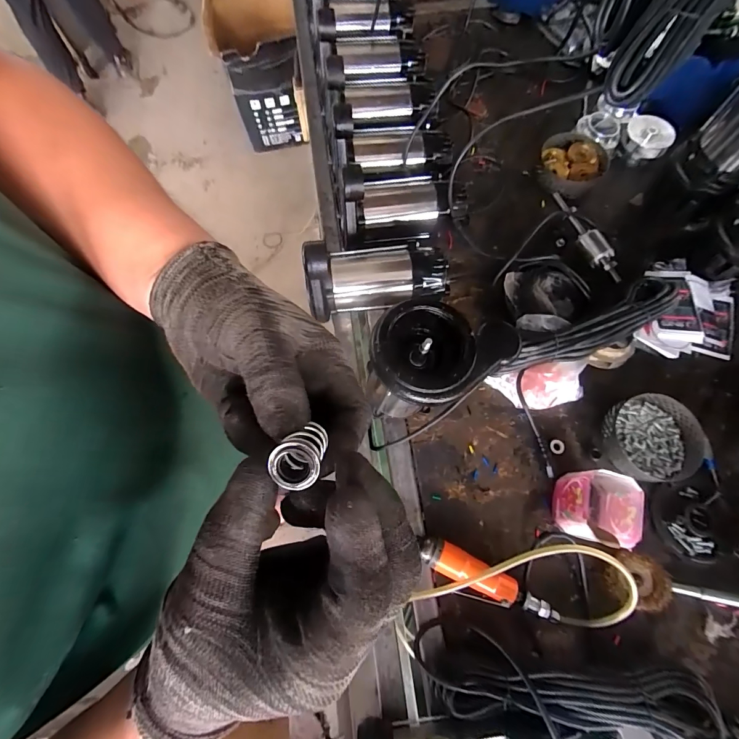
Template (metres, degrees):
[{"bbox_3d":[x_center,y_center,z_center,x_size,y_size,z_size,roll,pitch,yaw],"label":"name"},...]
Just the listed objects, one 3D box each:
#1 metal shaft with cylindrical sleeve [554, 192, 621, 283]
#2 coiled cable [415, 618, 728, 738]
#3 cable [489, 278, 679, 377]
[{"bbox_3d":[0.409,-0.259,0.729,0.034,0.038,0.216,-22,72,-6],"label":"metal shaft with cylindrical sleeve"},{"bbox_3d":[0.245,0.406,0.493,0.357,0.076,0.085,8,71,4],"label":"coiled cable"},{"bbox_3d":[0.348,-0.064,0.622,0.336,0.055,0.085,-26,72,-7],"label":"cable"}]

